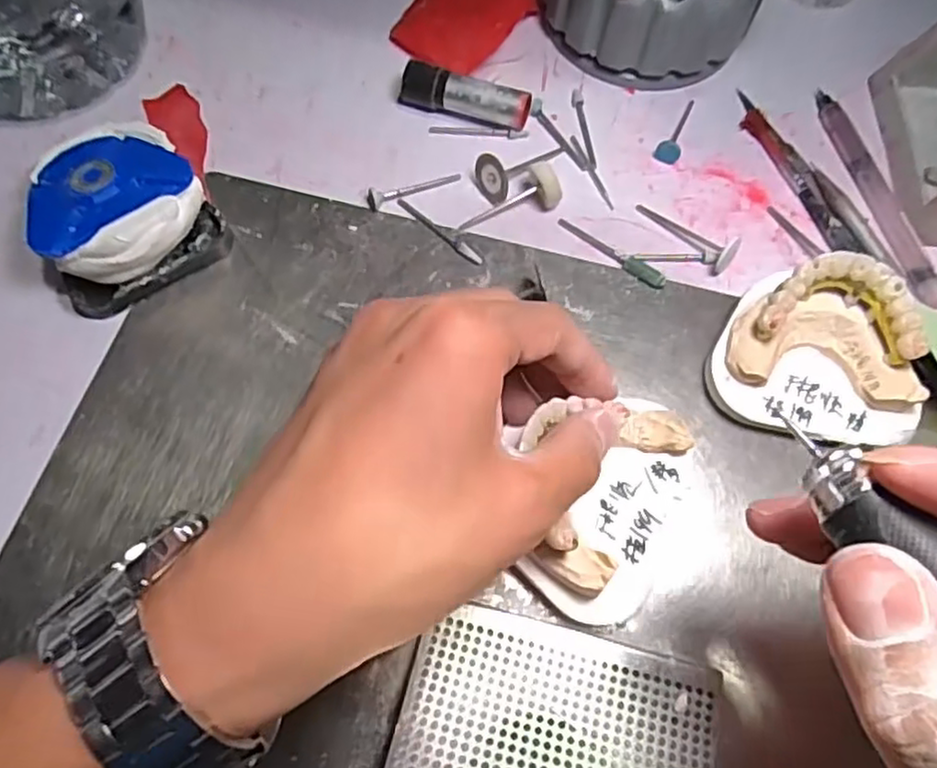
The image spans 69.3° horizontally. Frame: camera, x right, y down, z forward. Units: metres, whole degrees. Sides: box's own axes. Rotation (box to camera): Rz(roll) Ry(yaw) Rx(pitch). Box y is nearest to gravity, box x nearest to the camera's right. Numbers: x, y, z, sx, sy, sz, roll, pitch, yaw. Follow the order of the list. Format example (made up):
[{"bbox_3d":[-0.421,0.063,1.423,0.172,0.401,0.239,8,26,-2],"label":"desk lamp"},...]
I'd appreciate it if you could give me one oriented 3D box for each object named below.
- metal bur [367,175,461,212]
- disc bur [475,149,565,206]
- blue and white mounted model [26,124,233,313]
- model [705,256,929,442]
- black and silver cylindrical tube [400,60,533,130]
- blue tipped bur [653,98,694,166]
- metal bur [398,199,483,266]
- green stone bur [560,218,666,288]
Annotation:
[{"bbox_3d":[-0.025,-0.089,0.303,0.043,0.006,0.010,-22,69,-11],"label":"metal bur"},{"bbox_3d":[0.025,-0.099,0.307,0.046,0.020,0.016,-31,70,-29],"label":"disc bur"},{"bbox_3d":[-0.146,-0.072,0.276,0.067,0.034,0.073,-36,72,-15],"label":"blue and white mounted model"},{"bbox_3d":[0.134,-0.012,0.258,0.077,0.037,0.061,5,67,0],"label":"model"},{"bbox_3d":[-0.002,-0.130,0.314,0.060,0.018,0.013,18,67,6],"label":"black and silver cylindrical tube"},{"bbox_3d":[0.100,-0.122,0.320,0.011,0.008,0.043,24,68,8],"label":"blue tipped bur"},{"bbox_3d":[-0.013,-0.067,0.295,0.049,0.004,0.005,41,71,14],"label":"metal bur"},{"bbox_3d":[0.062,-0.058,0.293,0.053,0.006,0.006,38,71,14],"label":"green stone bur"}]

